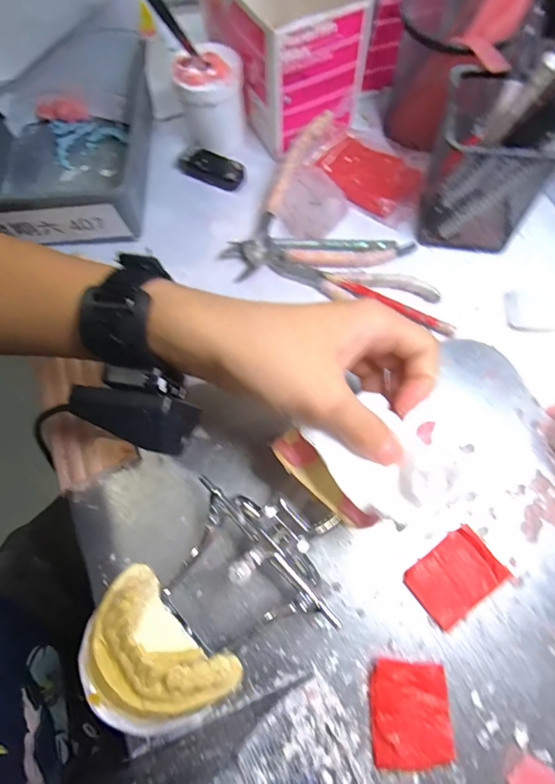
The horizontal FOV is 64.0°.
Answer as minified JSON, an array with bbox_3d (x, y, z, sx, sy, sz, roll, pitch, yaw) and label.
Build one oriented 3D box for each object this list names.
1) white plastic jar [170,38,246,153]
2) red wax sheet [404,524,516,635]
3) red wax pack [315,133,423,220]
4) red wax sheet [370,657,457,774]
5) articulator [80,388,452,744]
[{"bbox_3d":[-0.054,-0.245,0.377,0.052,0.068,0.051,-1,70,2],"label":"white plastic jar"},{"bbox_3d":[0.108,0.112,0.270,0.054,0.008,0.037,-36,73,-11],"label":"red wax sheet"},{"bbox_3d":[0.077,-0.186,0.379,0.061,0.011,0.082,-41,74,-12],"label":"red wax pack"},{"bbox_3d":[0.073,0.179,0.246,0.042,0.009,0.051,0,70,2],"label":"red wax sheet"},{"bbox_3d":[-0.005,0.088,0.242,0.186,0.101,0.086,-35,72,-20],"label":"articulator"}]

